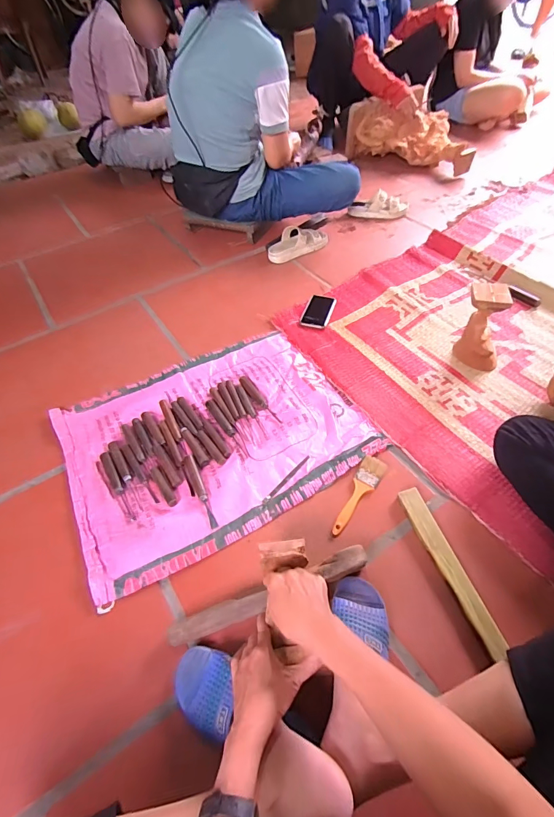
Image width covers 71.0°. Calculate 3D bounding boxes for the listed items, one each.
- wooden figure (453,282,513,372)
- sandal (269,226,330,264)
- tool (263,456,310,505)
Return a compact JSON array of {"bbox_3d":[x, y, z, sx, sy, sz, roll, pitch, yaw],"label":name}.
[{"bbox_3d":[0.493,-0.195,0.920,0.107,0.181,0.095,22,56,21],"label":"wooden figure"},{"bbox_3d":[0.067,-0.583,1.348,0.219,0.063,0.096,-24,53,-15],"label":"sandal"},{"bbox_3d":[0.019,0.144,0.789,0.013,0.008,0.138,33,60,27],"label":"tool"}]

